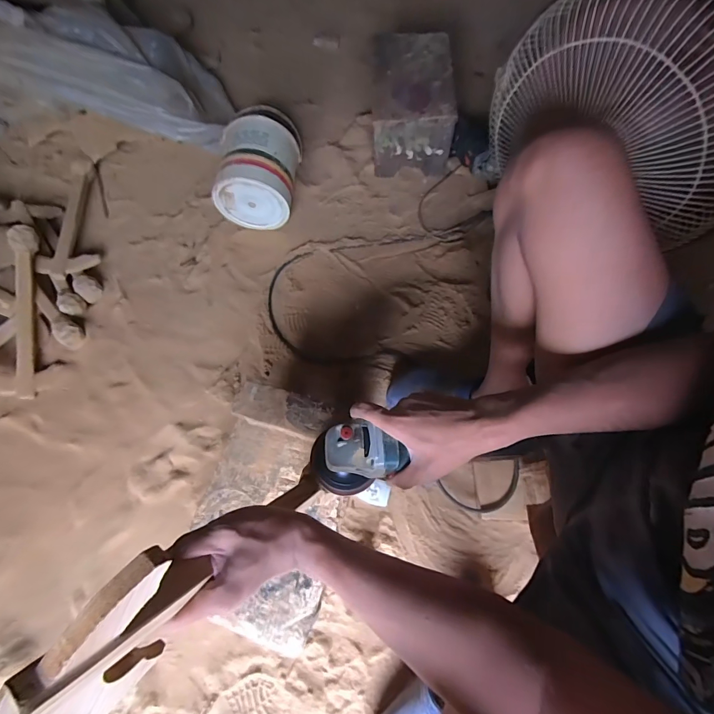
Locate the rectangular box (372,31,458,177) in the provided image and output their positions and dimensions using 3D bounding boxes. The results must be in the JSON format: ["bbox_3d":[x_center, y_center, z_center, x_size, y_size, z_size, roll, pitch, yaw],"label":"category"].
[{"bbox_3d":[0.142,-0.651,0.980,0.194,0.197,0.276,0,71,1],"label":"rectangular box"}]

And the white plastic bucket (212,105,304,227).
[{"bbox_3d":[-0.242,-0.496,0.932,0.182,0.171,0.281,3,71,2],"label":"white plastic bucket"}]

